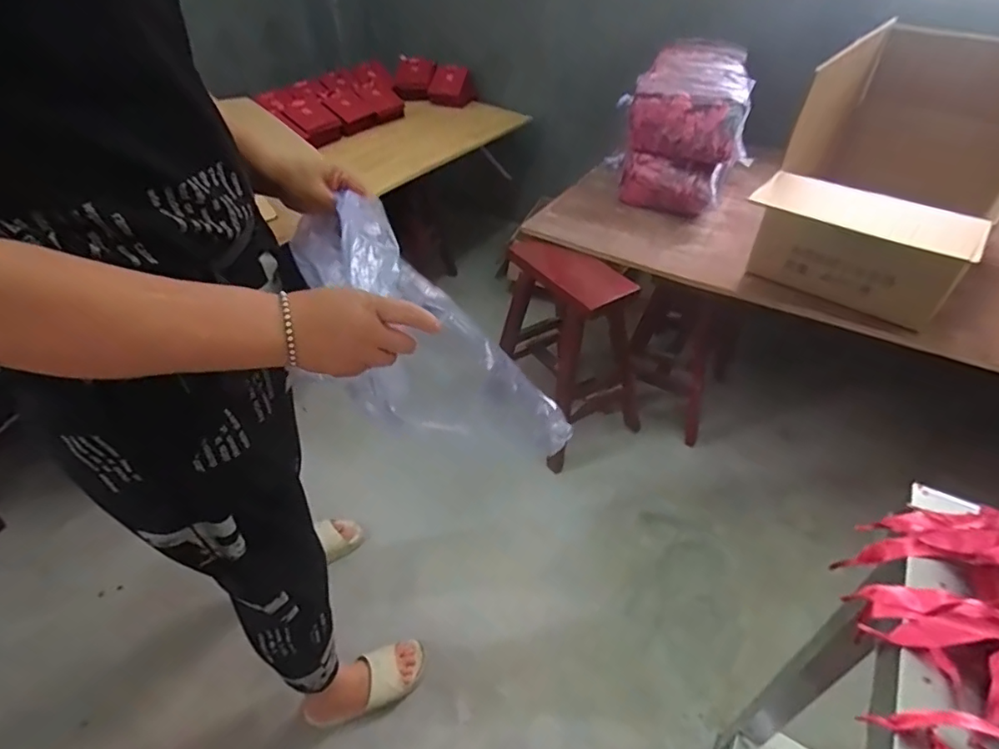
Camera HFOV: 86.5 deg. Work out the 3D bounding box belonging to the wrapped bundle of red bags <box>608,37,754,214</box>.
[{"bbox_3d":[0.546,-0.697,1.520,0.303,0.302,0.498,20,47,21],"label":"wrapped bundle of red bags"}]

